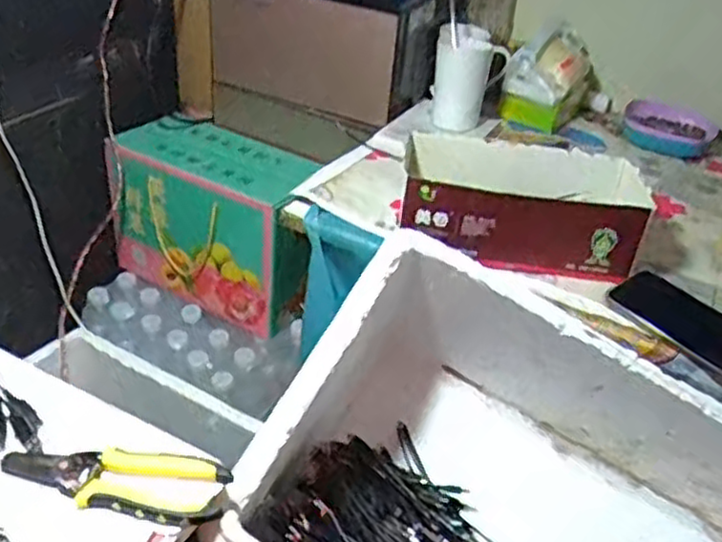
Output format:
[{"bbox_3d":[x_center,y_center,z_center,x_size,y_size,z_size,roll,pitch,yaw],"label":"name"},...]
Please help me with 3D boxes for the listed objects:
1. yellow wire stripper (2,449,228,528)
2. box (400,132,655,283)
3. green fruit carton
[{"bbox_3d":[-0.182,0.155,0.556,0.163,0.014,0.057,10,34,4],"label":"yellow wire stripper"},{"bbox_3d":[0.174,-0.072,0.830,0.261,0.094,0.128,12,35,7],"label":"box"},{"bbox_3d":[-0.221,-0.079,1.201,0.335,0.236,0.157,23,38,23],"label":"green fruit carton"}]

